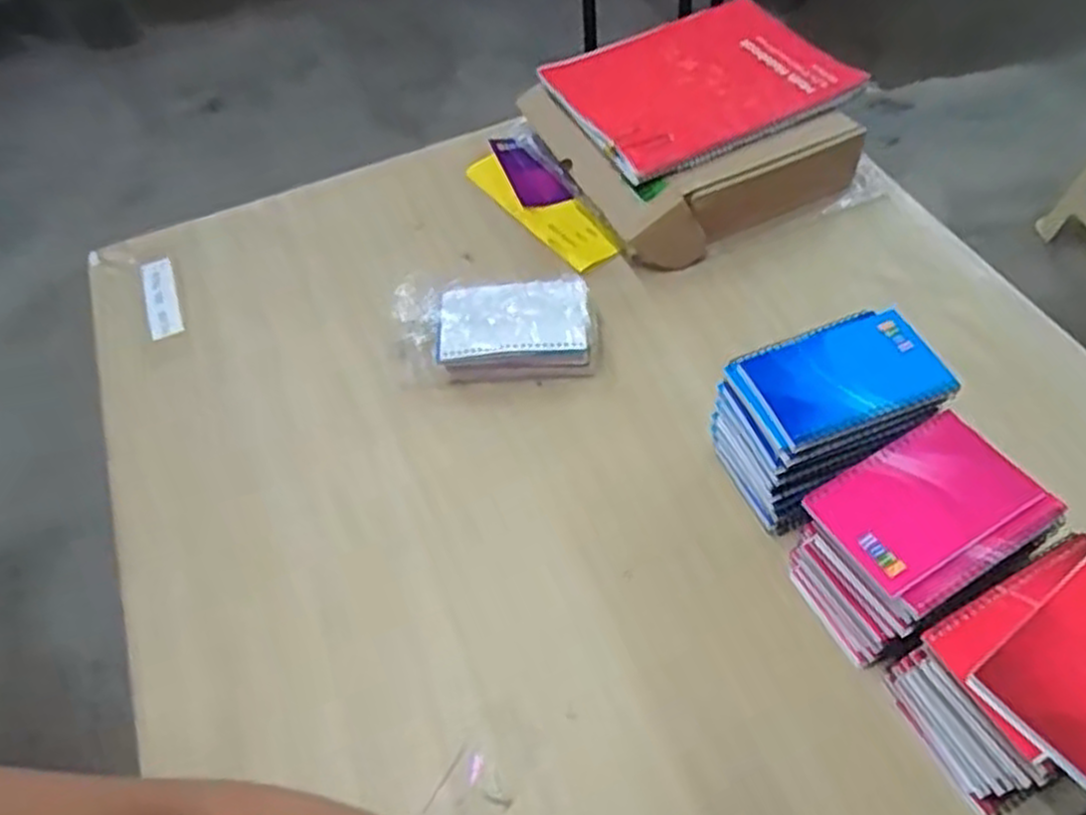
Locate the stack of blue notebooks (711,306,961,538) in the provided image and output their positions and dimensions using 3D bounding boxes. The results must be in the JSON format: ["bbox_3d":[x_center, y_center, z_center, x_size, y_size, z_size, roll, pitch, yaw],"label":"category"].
[{"bbox_3d":[0.211,0.011,0.607,0.145,0.111,0.097,-22,55,-11],"label":"stack of blue notebooks"}]

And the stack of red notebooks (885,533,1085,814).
[{"bbox_3d":[0.302,0.164,0.481,0.144,0.104,0.105,-28,56,-15],"label":"stack of red notebooks"}]

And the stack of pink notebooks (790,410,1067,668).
[{"bbox_3d":[0.250,0.092,0.543,0.132,0.110,0.099,-28,56,-15],"label":"stack of pink notebooks"}]

